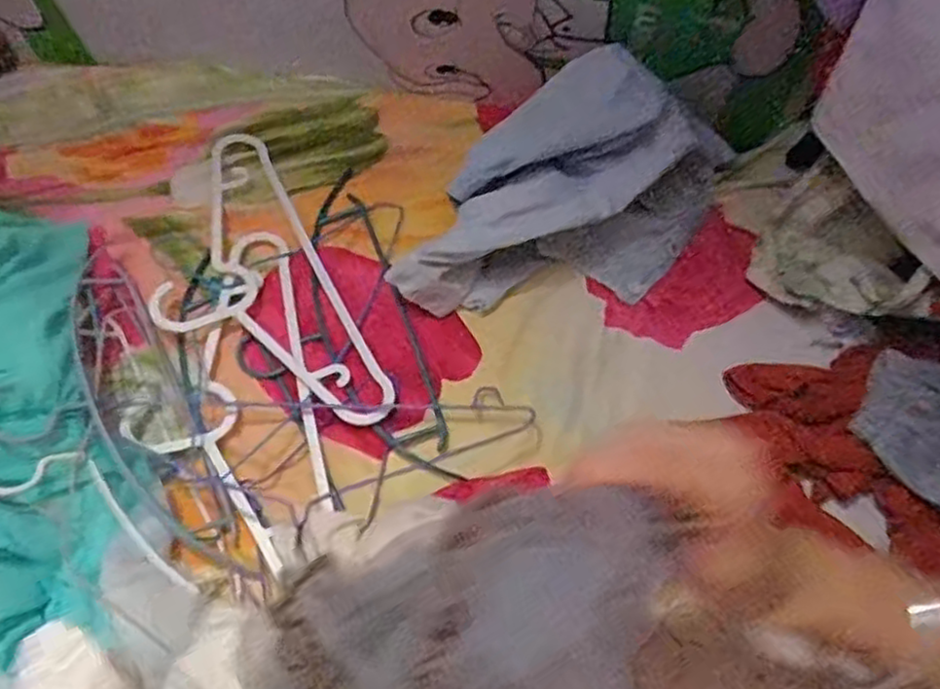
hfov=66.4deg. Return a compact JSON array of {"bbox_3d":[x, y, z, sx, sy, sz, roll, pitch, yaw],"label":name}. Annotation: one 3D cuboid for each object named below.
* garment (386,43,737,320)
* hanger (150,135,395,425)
[{"bbox_3d":[0.109,-0.144,0.726,0.197,0.123,0.370,42,70,17],"label":"garment"},{"bbox_3d":[-0.230,-0.060,0.731,0.173,0.029,0.376,-25,67,-13],"label":"hanger"}]

